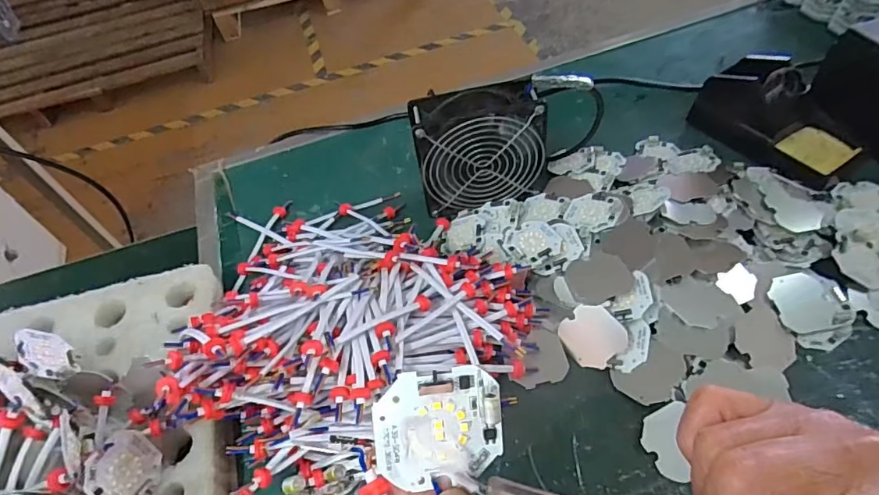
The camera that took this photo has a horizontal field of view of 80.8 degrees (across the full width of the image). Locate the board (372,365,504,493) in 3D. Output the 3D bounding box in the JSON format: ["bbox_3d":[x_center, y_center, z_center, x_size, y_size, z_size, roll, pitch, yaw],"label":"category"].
[{"bbox_3d":[0.000,0.068,0.190,0.047,0.044,0.007,-4,8,-5],"label":"board"}]

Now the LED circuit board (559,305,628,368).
[{"bbox_3d":[0.122,0.070,0.410,0.046,0.045,0.004,44,22,12],"label":"LED circuit board"}]

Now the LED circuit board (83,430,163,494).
[{"bbox_3d":[-0.215,0.153,0.353,0.004,0.045,0.051,-26,24,29],"label":"LED circuit board"}]

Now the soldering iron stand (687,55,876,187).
[{"bbox_3d":[0.336,-0.133,0.508,0.077,0.065,0.151,-31,56,-17],"label":"soldering iron stand"}]

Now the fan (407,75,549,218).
[{"bbox_3d":[0.041,-0.095,0.492,0.127,0.108,0.049,-10,52,-3],"label":"fan"}]

